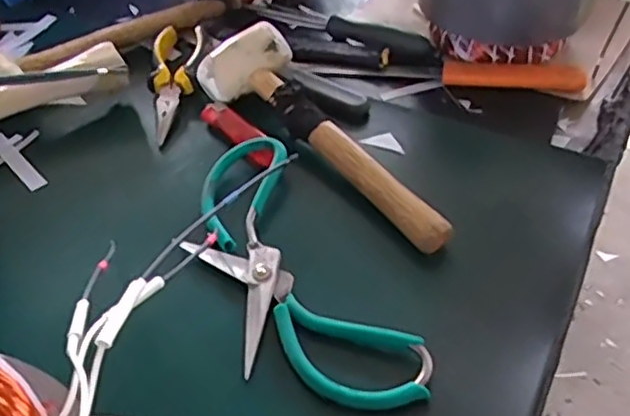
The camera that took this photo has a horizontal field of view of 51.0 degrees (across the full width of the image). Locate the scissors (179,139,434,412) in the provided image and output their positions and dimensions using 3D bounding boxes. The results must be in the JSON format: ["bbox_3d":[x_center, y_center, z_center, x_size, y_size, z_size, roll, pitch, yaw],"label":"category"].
[{"bbox_3d":[-0.022,0.038,0.420,0.092,0.027,0.228,-22,49,-17],"label":"scissors"}]

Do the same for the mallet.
[{"bbox_3d":[0.014,-0.063,0.500,0.074,0.050,0.257,-35,54,-27],"label":"mallet"}]

